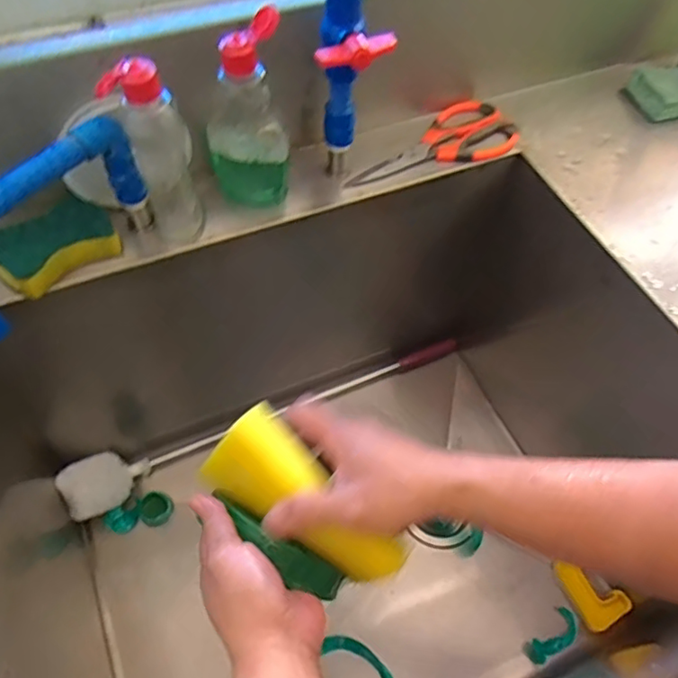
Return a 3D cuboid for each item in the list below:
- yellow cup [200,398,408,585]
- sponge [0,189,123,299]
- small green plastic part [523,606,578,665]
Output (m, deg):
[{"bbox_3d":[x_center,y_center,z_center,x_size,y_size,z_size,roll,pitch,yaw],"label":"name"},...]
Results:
[{"bbox_3d":[-0.023,0.116,0.406,0.145,0.065,0.053,40,63,6],"label":"yellow cup"},{"bbox_3d":[-0.251,-0.084,0.503,0.096,0.027,0.067,-38,67,-24],"label":"sponge"},{"bbox_3d":[0.264,0.370,0.711,0.075,0.021,0.037,-39,67,-24],"label":"small green plastic part"}]

